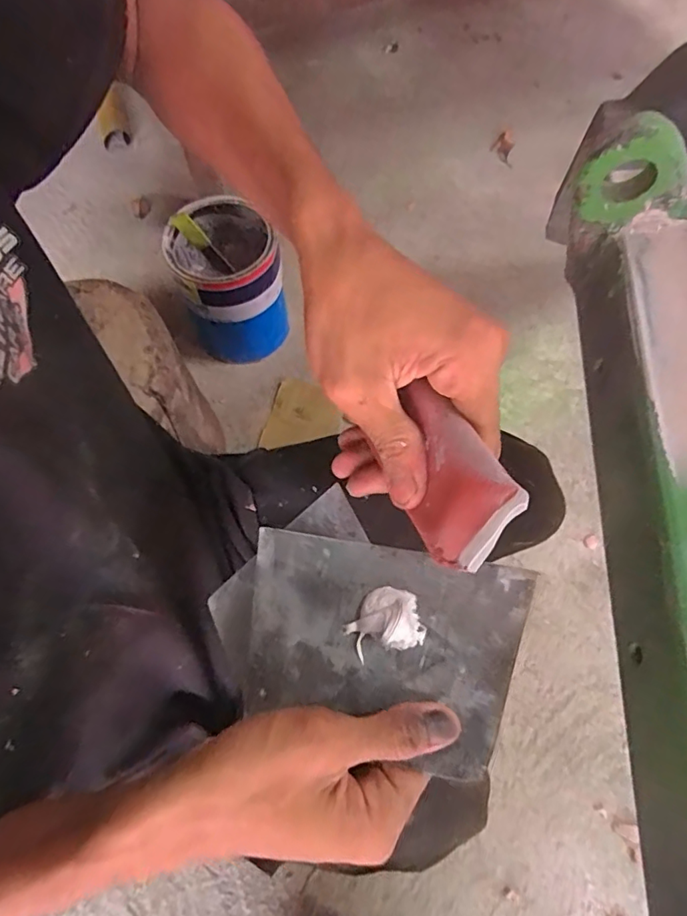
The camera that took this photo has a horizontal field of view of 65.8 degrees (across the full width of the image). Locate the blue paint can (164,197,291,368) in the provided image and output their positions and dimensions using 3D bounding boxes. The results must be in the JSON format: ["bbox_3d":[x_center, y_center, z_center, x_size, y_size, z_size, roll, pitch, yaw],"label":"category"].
[{"bbox_3d":[-0.182,-0.278,0.855,0.150,0.218,0.173,-22,69,-10],"label":"blue paint can"}]

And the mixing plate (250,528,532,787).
[{"bbox_3d":[0.016,0.089,0.258,0.137,0.011,0.093,8,66,10],"label":"mixing plate"}]

